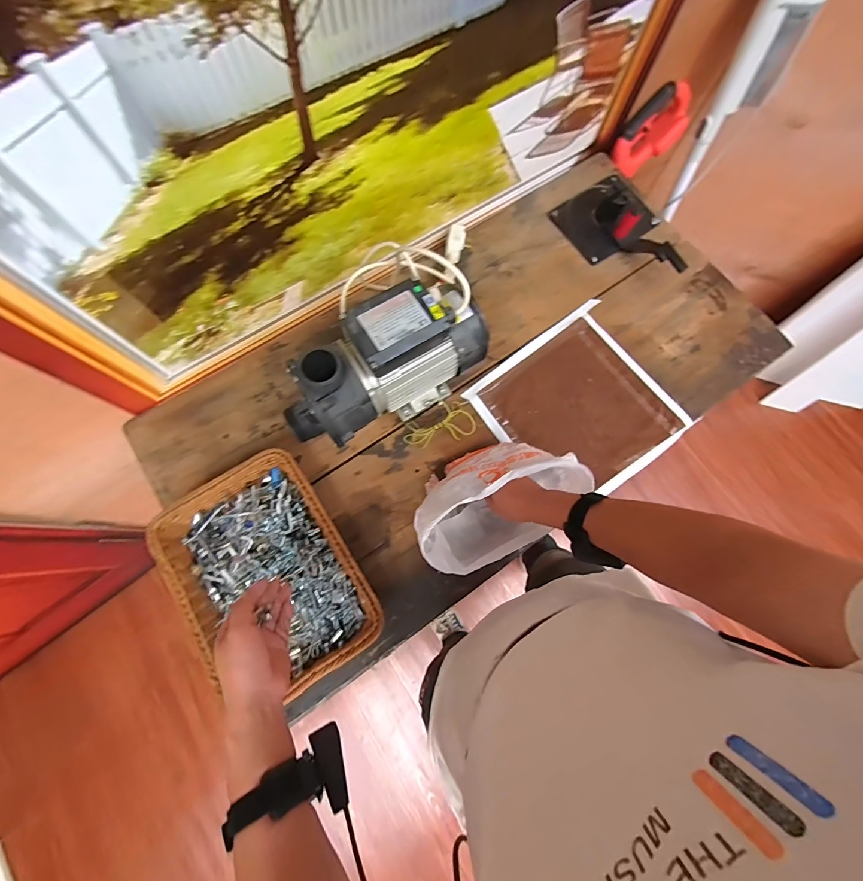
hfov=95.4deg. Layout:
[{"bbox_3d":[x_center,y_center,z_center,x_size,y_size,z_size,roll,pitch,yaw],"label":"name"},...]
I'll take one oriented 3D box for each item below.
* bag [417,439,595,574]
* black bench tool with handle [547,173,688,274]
[{"bbox_3d":[0.096,0.089,0.609,0.255,0.144,0.161,-25,77,-8],"label":"bag"},{"bbox_3d":[0.415,-0.446,0.816,0.200,0.081,0.282,-32,78,-9],"label":"black bench tool with handle"}]

